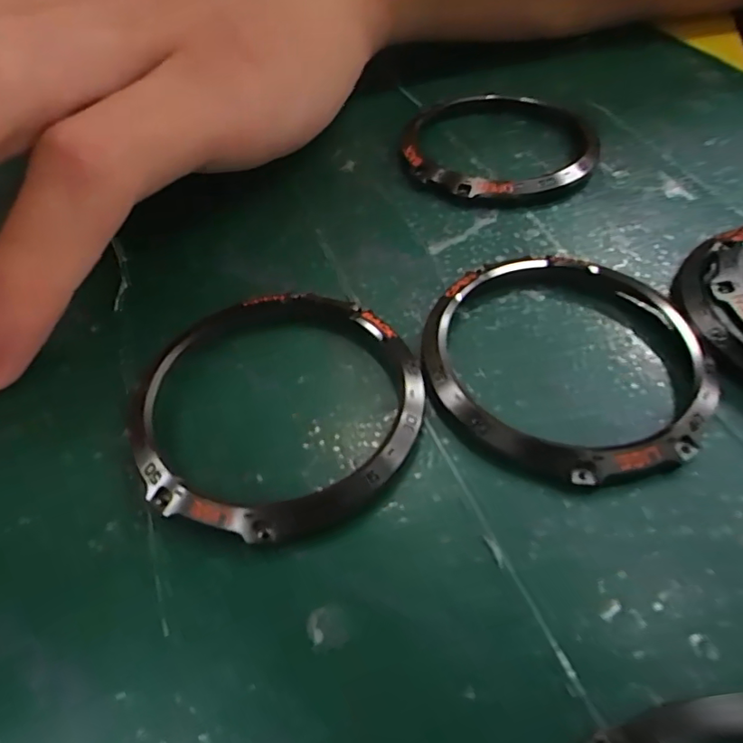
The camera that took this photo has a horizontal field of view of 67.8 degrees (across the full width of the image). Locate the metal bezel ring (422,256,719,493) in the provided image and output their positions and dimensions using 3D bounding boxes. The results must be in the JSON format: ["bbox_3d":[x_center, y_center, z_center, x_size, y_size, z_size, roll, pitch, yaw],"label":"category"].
[{"bbox_3d":[0.032,-0.003,0.093,0.046,0.007,0.047,1,55,-2],"label":"metal bezel ring"}]

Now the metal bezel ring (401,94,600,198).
[{"bbox_3d":[0.031,-0.057,0.135,0.047,0.008,0.045,-1,52,1],"label":"metal bezel ring"}]

